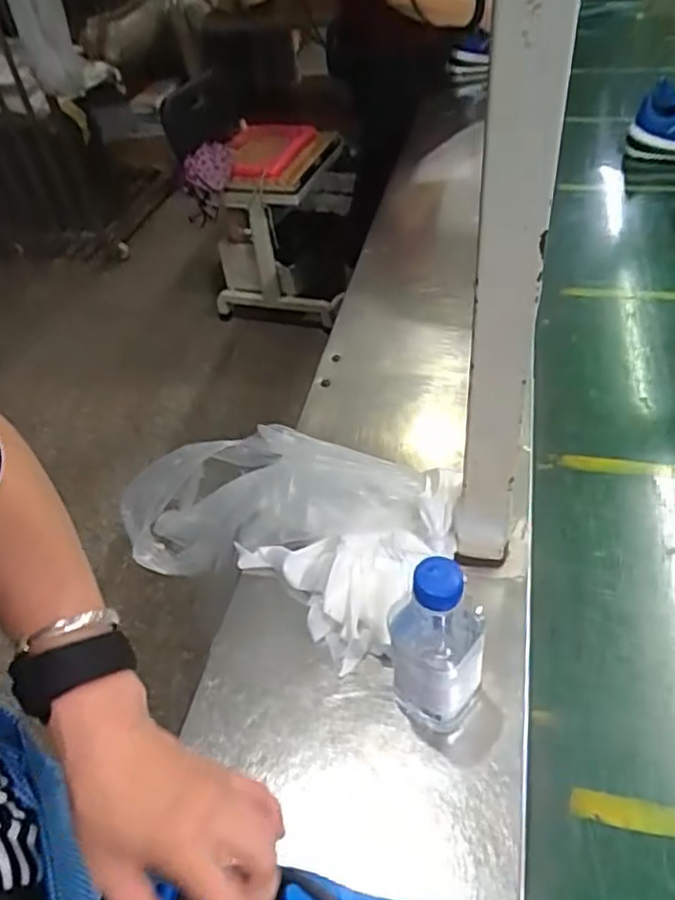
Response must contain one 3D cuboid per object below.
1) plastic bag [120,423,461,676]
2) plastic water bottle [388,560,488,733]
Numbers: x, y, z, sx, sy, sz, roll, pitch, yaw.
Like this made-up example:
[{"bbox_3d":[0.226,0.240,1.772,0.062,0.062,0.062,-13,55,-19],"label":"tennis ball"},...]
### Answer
[{"bbox_3d":[-0.087,0.064,0.686,0.389,0.151,0.179,5,42,38],"label":"plastic bag"},{"bbox_3d":[0.072,0.139,0.483,0.065,0.162,0.060,8,47,16],"label":"plastic water bottle"}]

